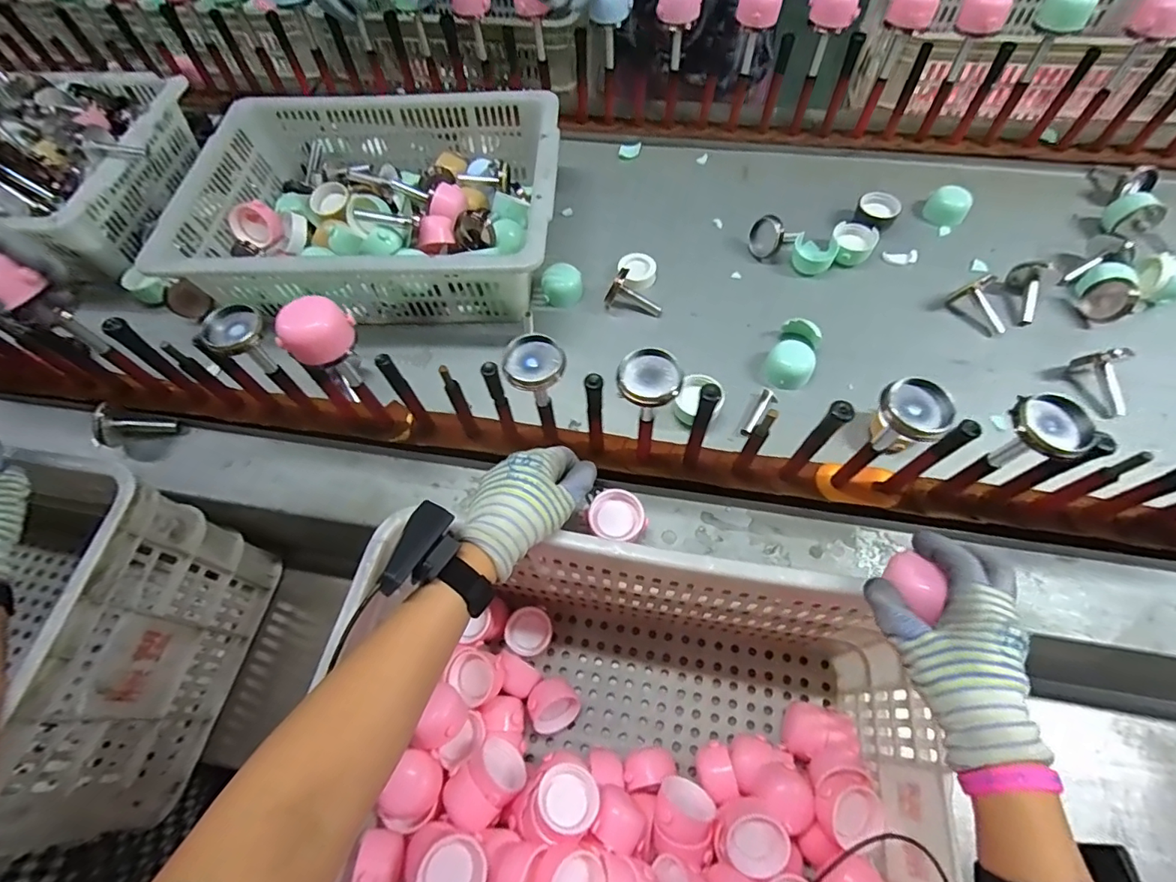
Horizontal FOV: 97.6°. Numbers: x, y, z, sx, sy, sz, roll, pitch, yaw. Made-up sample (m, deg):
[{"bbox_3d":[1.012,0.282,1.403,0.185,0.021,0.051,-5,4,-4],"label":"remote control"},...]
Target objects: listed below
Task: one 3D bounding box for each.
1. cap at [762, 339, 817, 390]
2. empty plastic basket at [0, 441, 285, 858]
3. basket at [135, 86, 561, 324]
[{"bbox_3d":[0.257,-0.095,0.657,0.056,0.036,0.059,-1,63,1],"label":"cap"},{"bbox_3d":[-0.703,0.199,0.580,0.521,0.279,0.327,9,63,6],"label":"empty plastic basket"},{"bbox_3d":[-0.292,-0.350,0.749,0.500,0.125,0.386,-2,63,1],"label":"basket"}]

